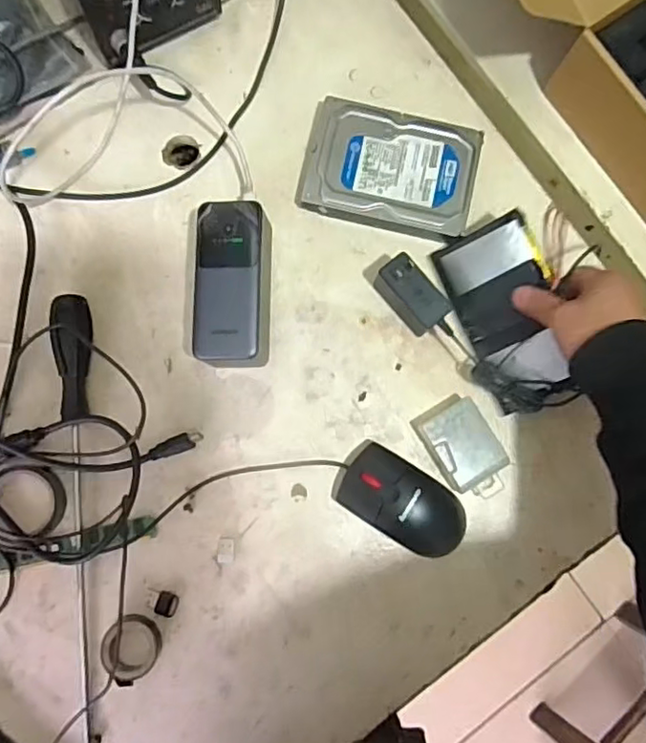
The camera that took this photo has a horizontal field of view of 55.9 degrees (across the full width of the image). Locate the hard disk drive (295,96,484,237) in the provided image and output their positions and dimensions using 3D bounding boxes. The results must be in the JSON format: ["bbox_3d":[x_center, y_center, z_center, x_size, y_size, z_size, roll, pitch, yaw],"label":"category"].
[{"bbox_3d":[0.059,-0.179,0.541,0.147,0.030,0.098,14,83,-2],"label":"hard disk drive"}]

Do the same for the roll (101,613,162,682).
[{"bbox_3d":[-0.153,0.220,0.487,0.045,0.021,0.048,1,82,-6],"label":"roll"}]

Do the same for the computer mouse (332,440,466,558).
[{"bbox_3d":[0.068,0.109,0.512,0.113,0.035,0.061,34,82,0],"label":"computer mouse"}]

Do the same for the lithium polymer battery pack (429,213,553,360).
[{"bbox_3d":[0.148,-0.074,0.514,0.082,0.008,0.101,-28,81,30],"label":"lithium polymer battery pack"}]

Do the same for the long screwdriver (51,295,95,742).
[{"bbox_3d":[-0.192,0.133,0.490,0.027,0.026,0.392,-5,83,-6],"label":"long screwdriver"}]

